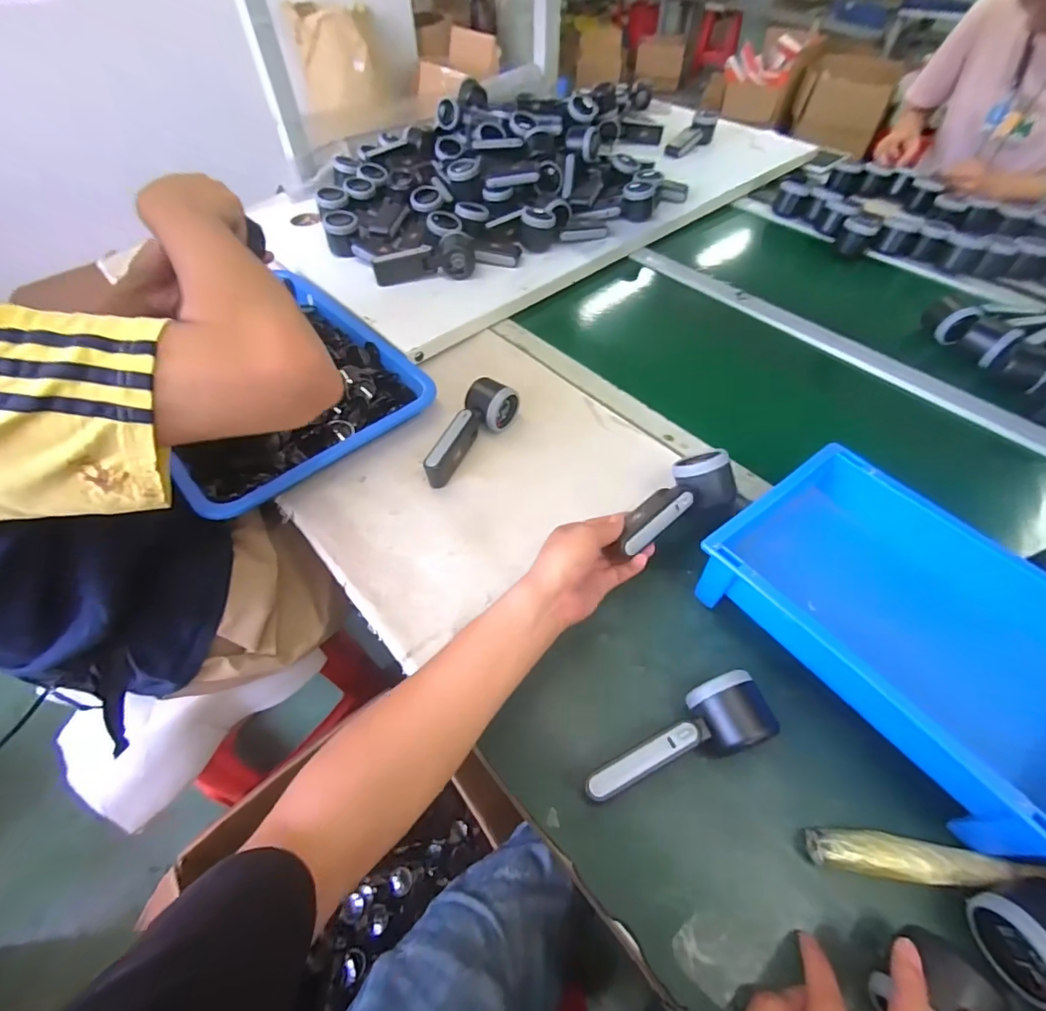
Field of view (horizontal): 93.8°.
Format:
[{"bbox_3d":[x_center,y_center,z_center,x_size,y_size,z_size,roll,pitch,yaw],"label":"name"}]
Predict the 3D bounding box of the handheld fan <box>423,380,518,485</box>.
[{"bbox_3d":[-0.059,-0.091,0.619,0.067,0.051,0.158,17,55,12],"label":"handheld fan"}]

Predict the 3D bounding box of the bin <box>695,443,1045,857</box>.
[{"bbox_3d":[0.344,0.106,0.449,0.210,0.096,0.307,-31,59,-22],"label":"bin"}]

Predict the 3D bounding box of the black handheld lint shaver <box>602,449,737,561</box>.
[{"bbox_3d":[0.153,0.000,0.500,0.155,0.048,0.064,-32,60,-18],"label":"black handheld lint shaver"}]

